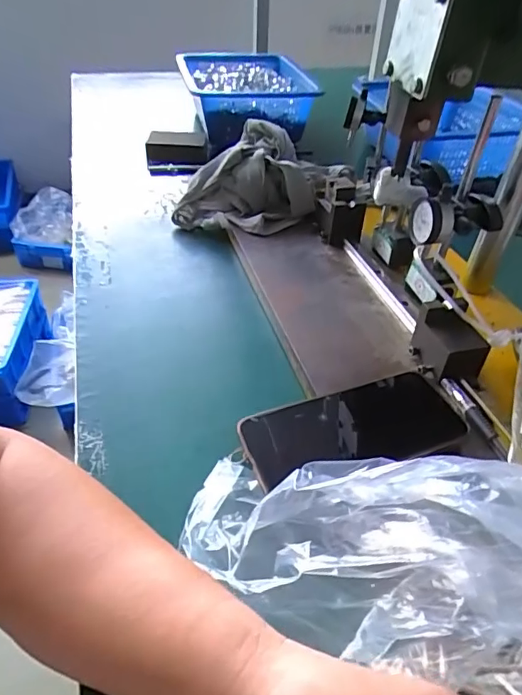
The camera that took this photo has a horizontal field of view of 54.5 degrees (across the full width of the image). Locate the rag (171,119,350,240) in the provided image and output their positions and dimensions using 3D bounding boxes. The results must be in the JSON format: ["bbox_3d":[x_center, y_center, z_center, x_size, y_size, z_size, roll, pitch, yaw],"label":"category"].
[{"bbox_3d":[0.002,-0.217,0.668,0.171,0.090,0.164,22,44,22],"label":"rag"}]

